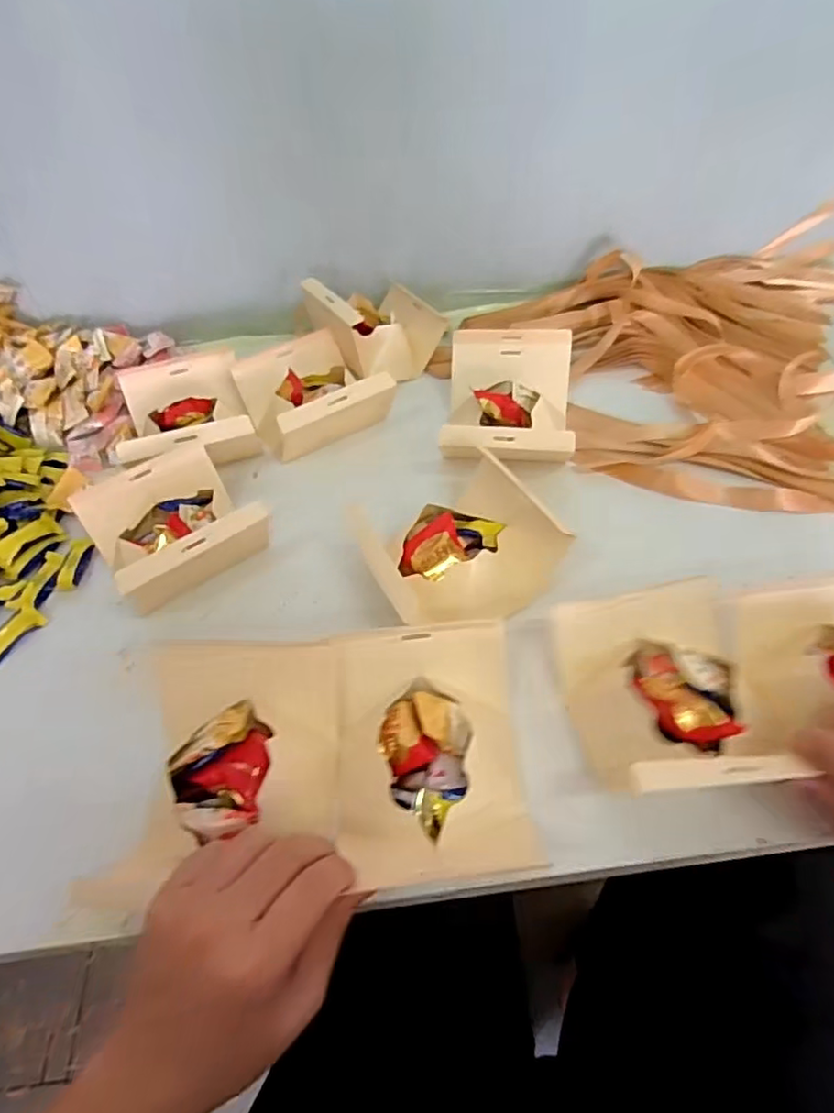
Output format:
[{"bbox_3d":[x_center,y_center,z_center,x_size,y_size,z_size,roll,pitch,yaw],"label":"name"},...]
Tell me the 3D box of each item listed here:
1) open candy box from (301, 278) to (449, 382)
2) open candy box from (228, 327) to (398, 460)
[{"bbox_3d":[-0.048,-0.279,0.737,0.134,0.091,0.125,-31,54,-20],"label":"open candy box"},{"bbox_3d":[-0.111,-0.174,0.667,0.129,0.071,0.151,-28,53,-18],"label":"open candy box"}]

